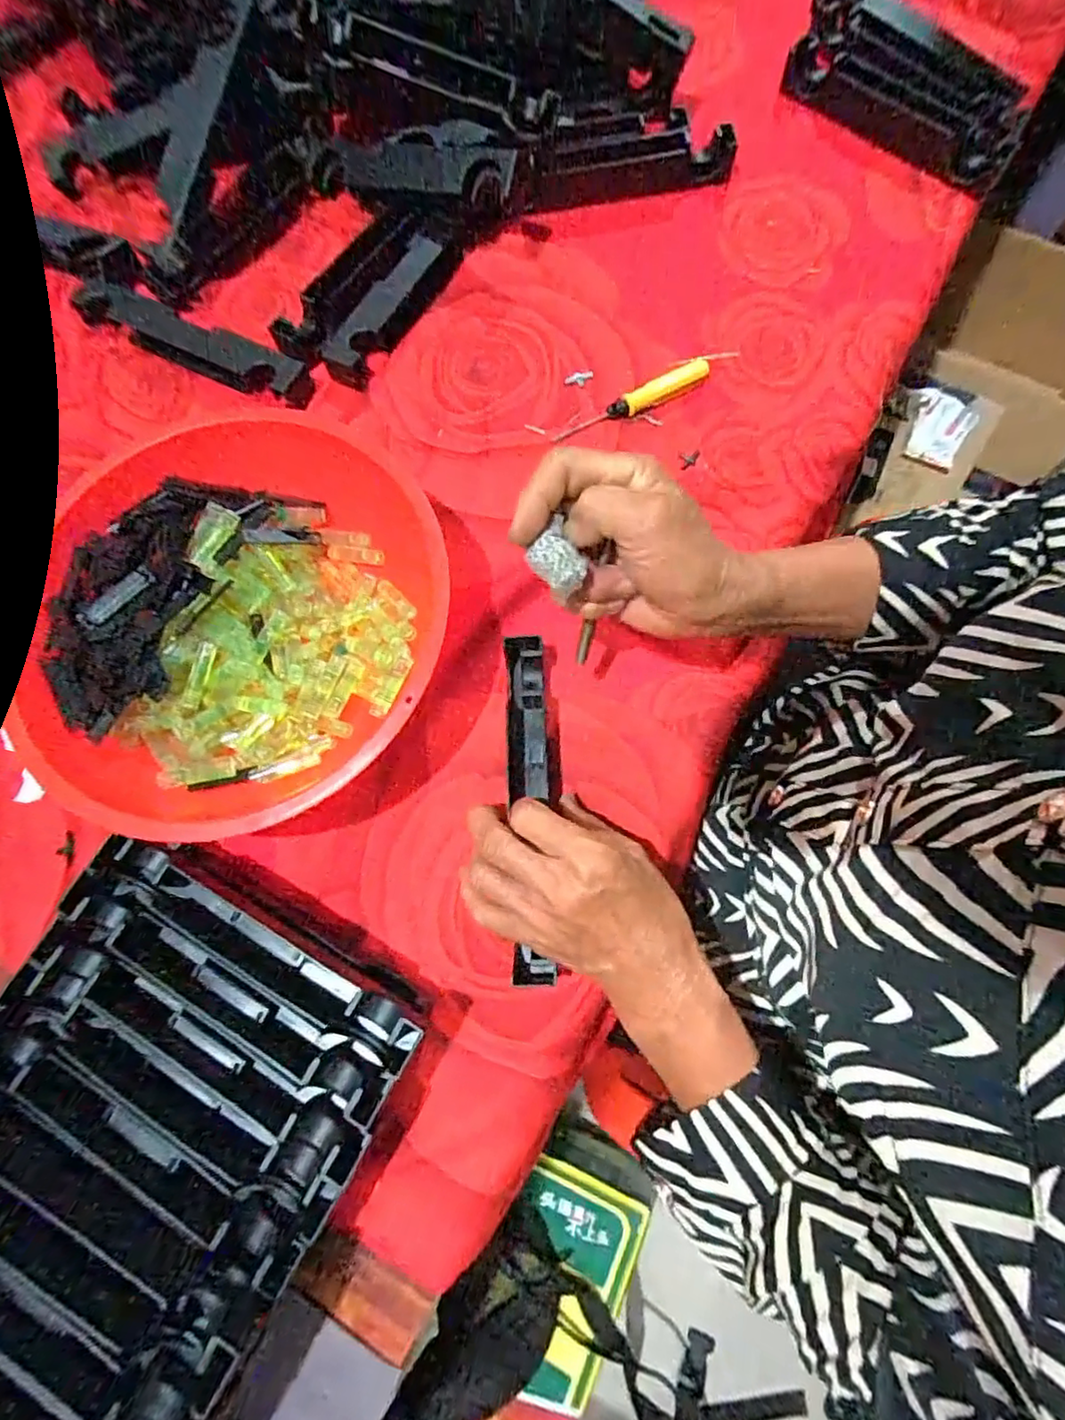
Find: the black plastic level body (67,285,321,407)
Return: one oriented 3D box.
[{"bbox_3d":[-0.245,-0.267,0.452,0.196,0.018,0.036,25,77,7],"label":"black plastic level body"}]

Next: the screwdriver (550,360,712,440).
[{"bbox_3d":[0.071,-0.223,0.445,0.123,0.011,0.018,-25,76,-5],"label":"screwdriver"}]

